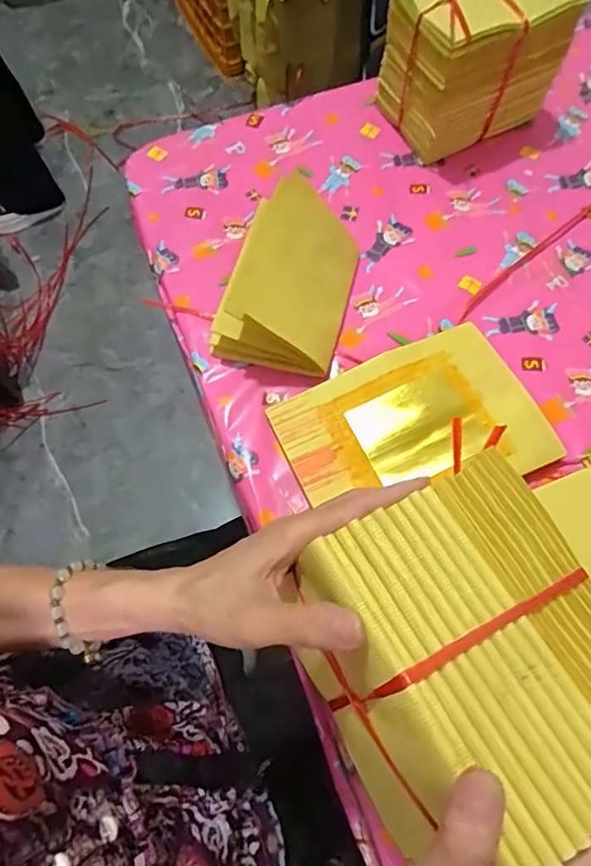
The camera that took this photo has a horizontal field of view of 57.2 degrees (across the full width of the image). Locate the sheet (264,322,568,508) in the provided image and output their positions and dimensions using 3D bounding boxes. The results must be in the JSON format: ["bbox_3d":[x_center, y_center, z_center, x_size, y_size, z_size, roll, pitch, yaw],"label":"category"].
[{"bbox_3d":[0.110,-0.004,0.501,0.230,0.022,0.154,-24,70,-9],"label":"sheet"}]

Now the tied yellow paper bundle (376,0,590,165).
[{"bbox_3d":[0.195,-0.417,0.607,0.166,0.147,0.112,-23,69,-9],"label":"tied yellow paper bundle"}]

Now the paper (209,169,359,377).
[{"bbox_3d":[-0.004,-0.147,0.522,0.111,0.092,0.150,16,69,7],"label":"paper"}]

